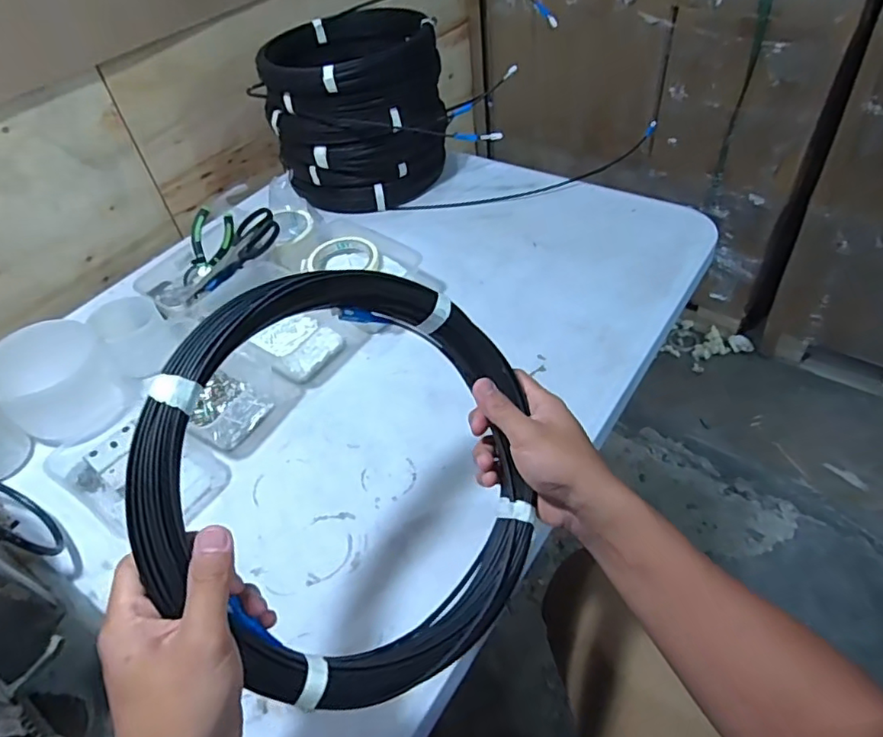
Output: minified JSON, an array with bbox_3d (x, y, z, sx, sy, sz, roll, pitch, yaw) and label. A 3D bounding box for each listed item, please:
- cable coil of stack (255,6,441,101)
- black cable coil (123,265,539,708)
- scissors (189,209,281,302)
[{"bbox_3d":[-0.145,-0.492,0.894,0.274,0.067,0.257,-10,46,-3],"label":"cable coil of stack"},{"bbox_3d":[-0.058,0.070,0.386,0.267,0.033,0.278,8,73,-27],"label":"black cable coil"},{"bbox_3d":[-0.297,-0.157,0.805,0.171,0.028,0.067,-38,48,10],"label":"scissors"}]

